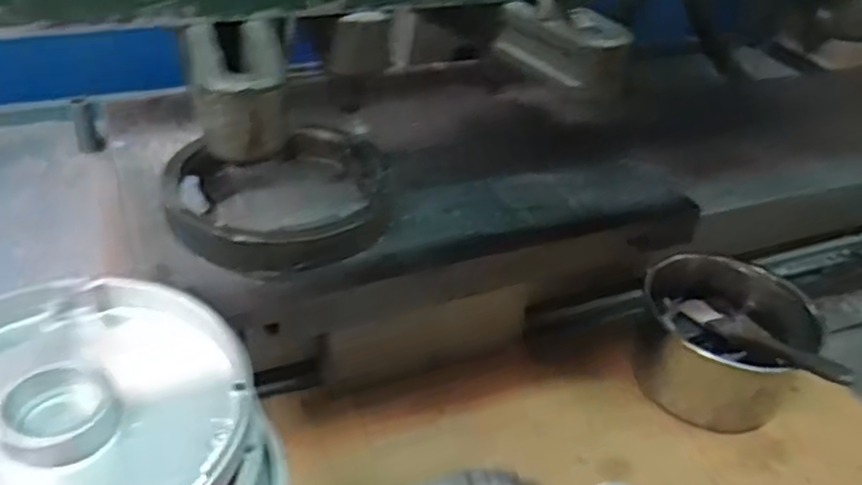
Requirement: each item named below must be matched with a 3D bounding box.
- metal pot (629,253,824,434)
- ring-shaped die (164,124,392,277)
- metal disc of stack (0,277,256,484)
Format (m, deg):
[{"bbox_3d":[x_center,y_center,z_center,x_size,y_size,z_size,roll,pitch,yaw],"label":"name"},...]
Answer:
[{"bbox_3d":[0.261,0.079,0.671,0.139,0.095,0.147,4,36,-3],"label":"metal pot"},{"bbox_3d":[-0.110,-0.038,0.545,0.156,0.029,0.158,-2,37,-11],"label":"ring-shaped die"},{"bbox_3d":[-0.136,0.066,0.291,0.121,0.025,0.139,-25,46,-35],"label":"metal disc of stack"}]

